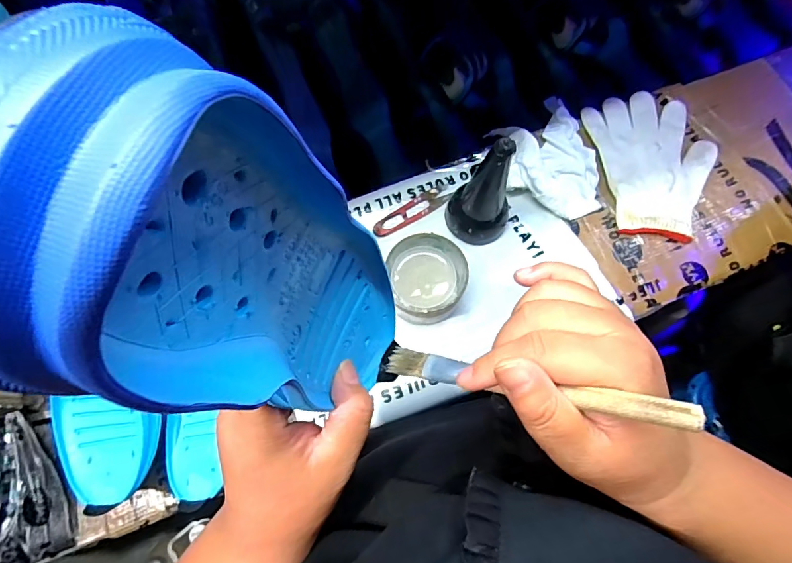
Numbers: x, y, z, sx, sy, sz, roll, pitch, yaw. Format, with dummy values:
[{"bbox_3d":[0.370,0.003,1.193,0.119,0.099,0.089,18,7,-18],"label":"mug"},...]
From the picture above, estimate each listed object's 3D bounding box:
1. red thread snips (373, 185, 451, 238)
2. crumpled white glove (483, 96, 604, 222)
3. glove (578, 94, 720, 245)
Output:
[{"bbox_3d":[0.019,-0.081,0.499,0.100,0.009,0.023,-33,75,-10],"label":"red thread snips"},{"bbox_3d":[0.175,-0.149,0.516,0.114,0.040,0.161,-10,72,-4],"label":"crumpled white glove"},{"bbox_3d":[0.312,-0.145,0.521,0.136,0.019,0.191,-7,72,-3],"label":"glove"}]

